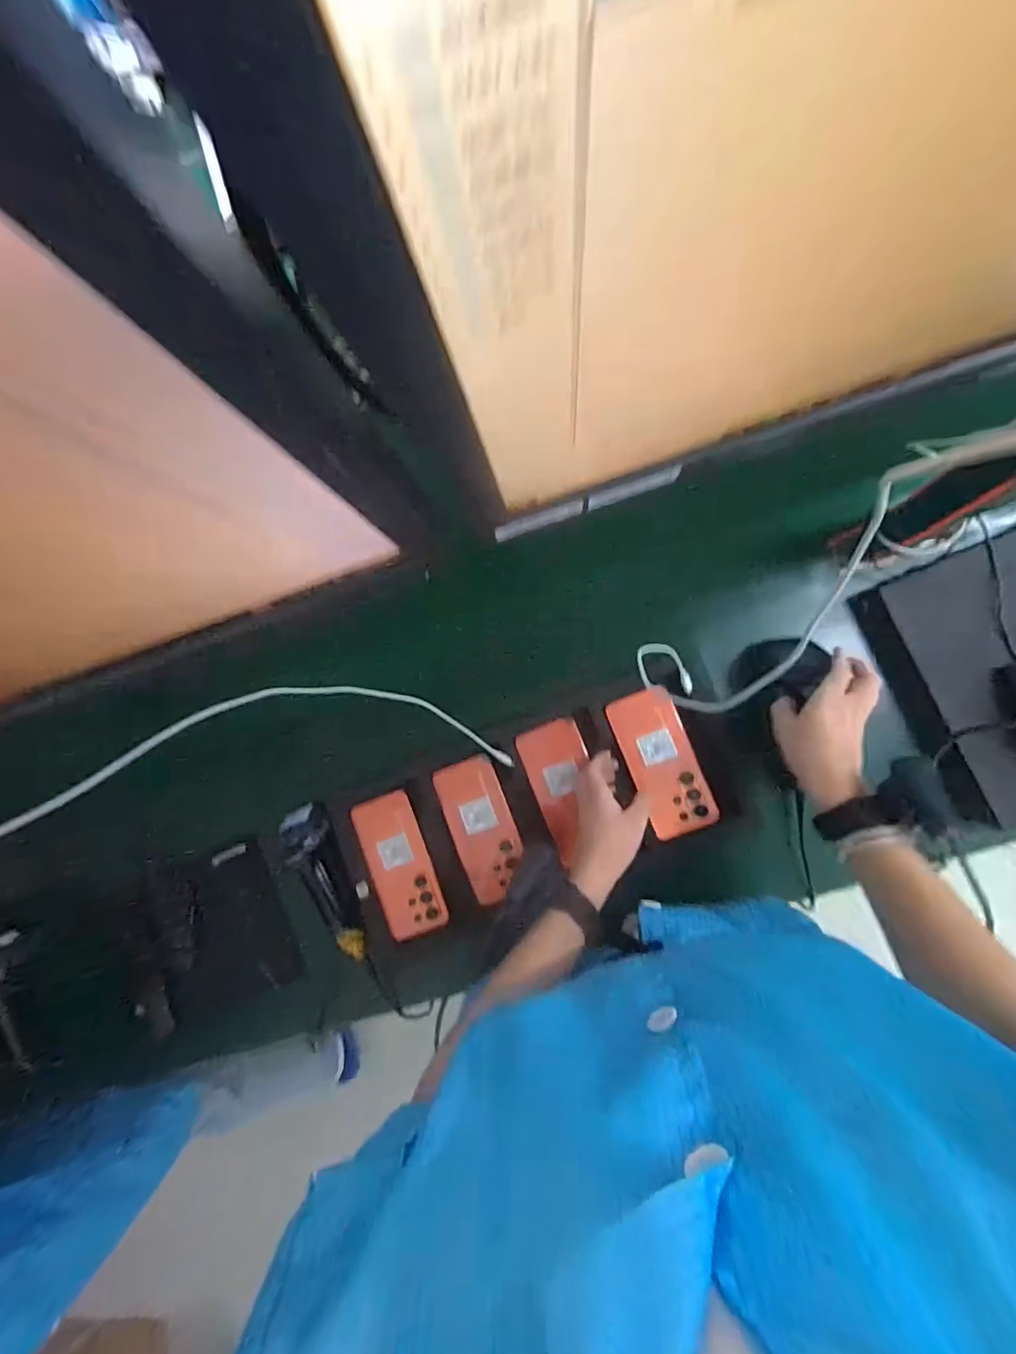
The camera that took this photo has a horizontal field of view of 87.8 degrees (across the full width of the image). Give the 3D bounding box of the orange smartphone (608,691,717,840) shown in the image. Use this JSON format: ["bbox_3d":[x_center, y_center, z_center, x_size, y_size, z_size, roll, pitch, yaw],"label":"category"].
[{"bbox_3d":[0.184,0.101,0.627,0.079,0.008,0.172,-21,83,4],"label":"orange smartphone"}]

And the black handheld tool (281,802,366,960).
[{"bbox_3d":[-0.221,0.251,0.651,0.055,0.035,0.189,-21,83,5],"label":"black handheld tool"}]

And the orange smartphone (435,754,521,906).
[{"bbox_3d":[-0.030,0.184,0.640,0.075,0.015,0.165,-22,82,5],"label":"orange smartphone"}]

